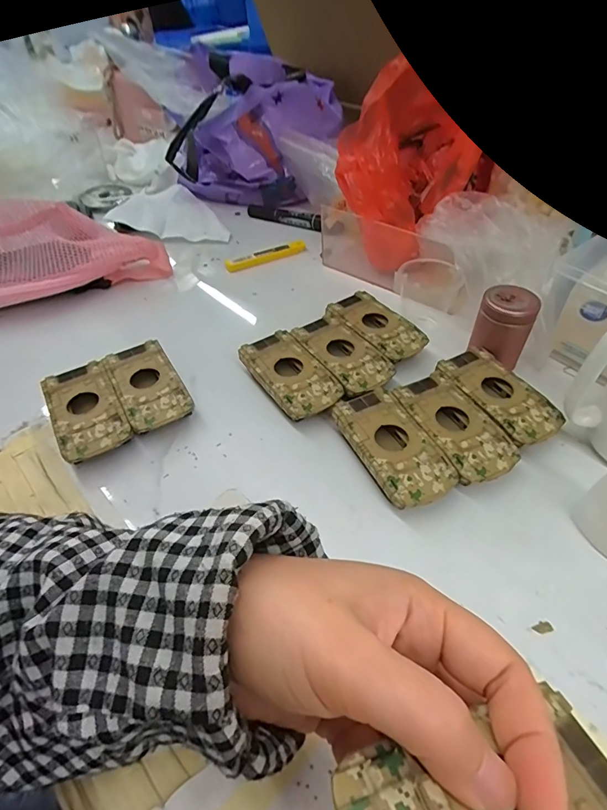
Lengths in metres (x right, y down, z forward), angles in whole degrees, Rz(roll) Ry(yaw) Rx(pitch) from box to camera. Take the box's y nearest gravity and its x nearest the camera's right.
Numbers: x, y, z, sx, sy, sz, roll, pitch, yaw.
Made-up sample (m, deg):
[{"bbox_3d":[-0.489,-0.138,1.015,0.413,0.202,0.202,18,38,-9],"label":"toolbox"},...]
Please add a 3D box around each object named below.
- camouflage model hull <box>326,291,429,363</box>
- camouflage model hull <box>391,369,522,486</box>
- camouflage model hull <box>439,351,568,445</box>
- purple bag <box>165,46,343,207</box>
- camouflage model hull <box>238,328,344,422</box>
[{"bbox_3d":[0.069,-0.070,0.414,0.052,0.023,0.092,-32,54,-24],"label":"camouflage model hull"},{"bbox_3d":[0.112,0.019,0.329,0.051,0.021,0.094,-20,50,-16],"label":"camouflage model hull"},{"bbox_3d":[0.154,-0.005,0.349,0.050,0.020,0.094,-22,51,-18],"label":"camouflage model hull"},{"bbox_3d":[-0.067,-0.415,0.644,0.224,0.147,0.253,-3,48,-1],"label":"purple bag"},{"bbox_3d":[-0.011,-0.022,0.372,0.051,0.025,0.095,-28,53,-22],"label":"camouflage model hull"}]

